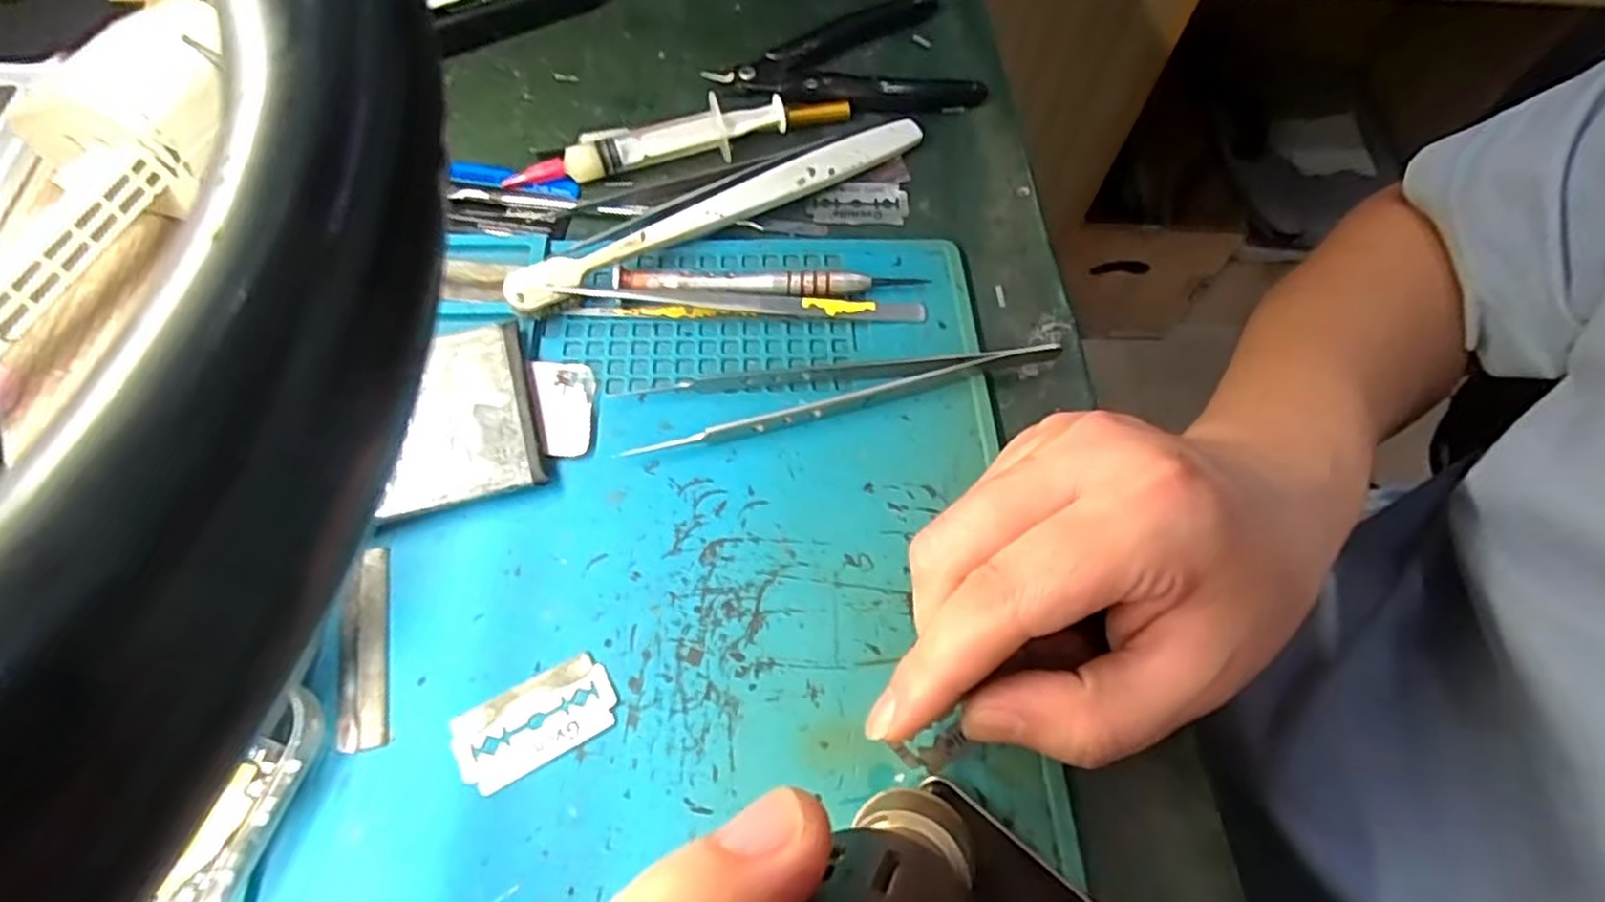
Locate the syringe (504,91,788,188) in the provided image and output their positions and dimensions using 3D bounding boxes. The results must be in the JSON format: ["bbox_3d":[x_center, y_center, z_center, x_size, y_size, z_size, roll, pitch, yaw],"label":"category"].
[{"bbox_3d":[-0.063,-0.128,0.300,0.113,0.017,0.021,-14,64,-11],"label":"syringe"}]

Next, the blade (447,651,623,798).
[{"bbox_3d":[-0.073,0.074,0.201,0.042,0.004,0.022,-25,67,-16],"label":"blade"}]

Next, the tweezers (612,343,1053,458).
[{"bbox_3d":[0.014,-0.025,0.254,0.147,0.012,0.027,-10,64,-9],"label":"tweezers"}]

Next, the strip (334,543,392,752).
[{"bbox_3d":[-0.125,0.055,0.208,0.014,0.004,0.056,-12,64,-10],"label":"strip"}]

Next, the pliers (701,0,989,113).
[{"bbox_3d":[0.019,-0.174,0.333,0.114,0.010,0.071,-16,65,-12],"label":"pliers"}]

